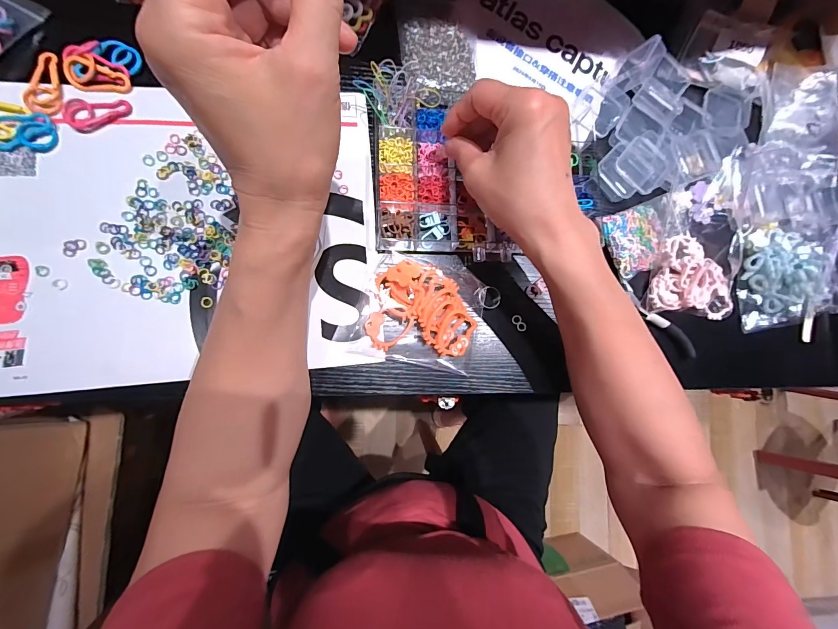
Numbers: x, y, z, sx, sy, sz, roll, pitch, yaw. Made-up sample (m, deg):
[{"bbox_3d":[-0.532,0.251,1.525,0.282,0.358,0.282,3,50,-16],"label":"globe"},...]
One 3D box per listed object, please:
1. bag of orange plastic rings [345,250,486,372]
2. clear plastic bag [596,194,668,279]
[{"bbox_3d":[0.004,0.001,0.304,0.105,0.017,0.087,16,82,-8],"label":"bag of orange plastic rings"},{"bbox_3d":[0.226,-0.078,0.354,0.083,0.017,0.065,-20,88,-11],"label":"clear plastic bag"}]

